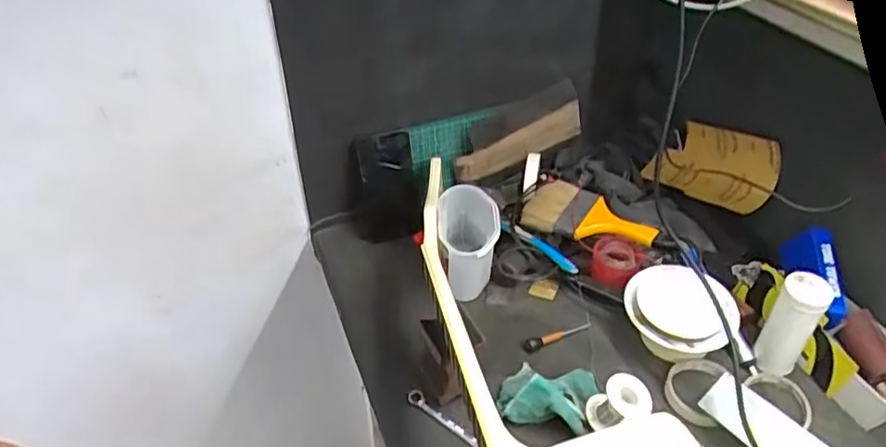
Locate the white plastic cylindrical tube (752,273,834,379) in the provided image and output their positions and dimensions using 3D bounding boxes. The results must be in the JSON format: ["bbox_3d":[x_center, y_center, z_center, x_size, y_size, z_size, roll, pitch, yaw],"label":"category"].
[{"bbox_3d":[0.416,0.122,0.752,0.051,0.131,0.046,26,47,29],"label":"white plastic cylindrical tube"}]

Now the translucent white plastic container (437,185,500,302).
[{"bbox_3d":[0.037,0.028,0.879,0.082,0.097,0.141,0,40,2],"label":"translucent white plastic container"}]

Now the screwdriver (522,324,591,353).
[{"bbox_3d":[0.149,0.148,0.820,0.097,0.018,0.015,-15,42,-16],"label":"screwdriver"}]

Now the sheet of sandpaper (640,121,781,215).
[{"bbox_3d":[0.395,-0.086,0.919,0.046,0.109,0.189,21,8,-37],"label":"sheet of sandpaper"}]

